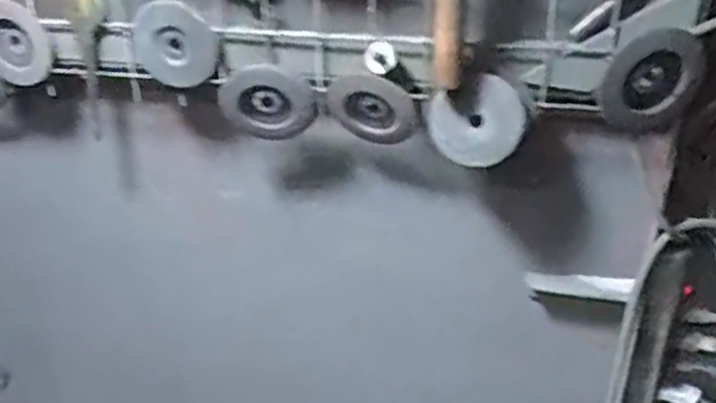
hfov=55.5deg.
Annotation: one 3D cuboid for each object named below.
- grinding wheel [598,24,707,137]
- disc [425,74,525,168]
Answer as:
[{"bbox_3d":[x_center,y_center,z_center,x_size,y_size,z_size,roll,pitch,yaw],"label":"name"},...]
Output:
[{"bbox_3d":[0.271,-0.110,0.627,0.097,0.099,0.010,-4,29,-5],"label":"grinding wheel"},{"bbox_3d":[0.117,-0.077,0.672,0.093,0.084,0.010,-26,-11,26],"label":"disc"}]

